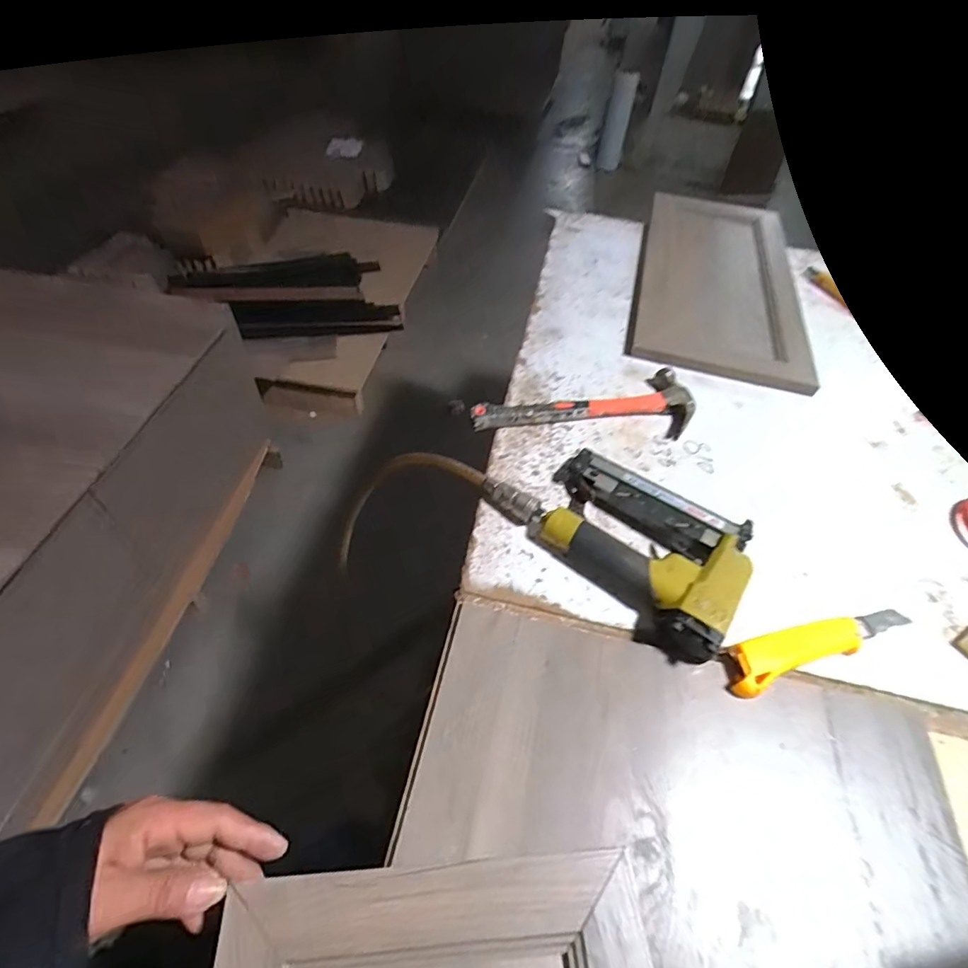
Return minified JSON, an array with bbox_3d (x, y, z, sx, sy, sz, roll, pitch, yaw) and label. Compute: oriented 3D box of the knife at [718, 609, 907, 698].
[{"bbox_3d":[0.280,0.131,0.420,0.186,0.015,0.036,-14,54,-15],"label":"knife"}]

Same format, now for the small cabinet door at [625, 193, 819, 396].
[{"bbox_3d":[0.379,-0.347,0.812,0.247,0.029,0.527,14,52,7],"label":"small cabinet door"}]

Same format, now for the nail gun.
[{"bbox_3d":[0.130,0.036,0.466,0.237,0.041,0.139,39,59,24],"label":"nail gun"}]

